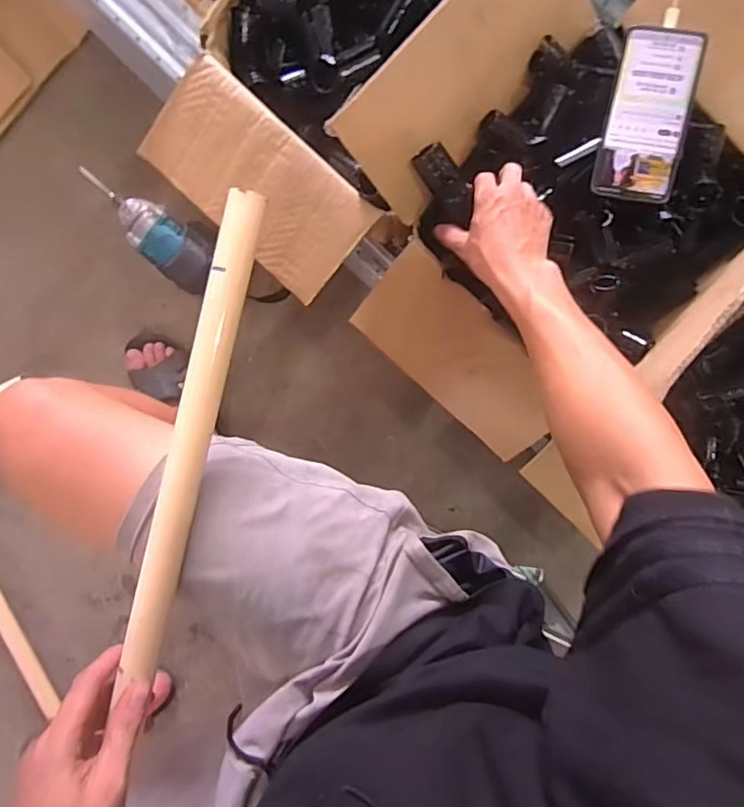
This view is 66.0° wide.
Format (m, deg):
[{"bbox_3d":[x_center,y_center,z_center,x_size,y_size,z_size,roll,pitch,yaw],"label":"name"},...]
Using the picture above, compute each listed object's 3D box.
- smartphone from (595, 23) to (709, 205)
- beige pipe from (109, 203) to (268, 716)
[{"bbox_3d":[0.273,-0.285,0.567,0.076,0.005,0.160,12,98,13],"label":"smartphone"},{"bbox_3d":[-0.129,0.025,0.416,0.026,0.022,0.351,14,92,0],"label":"beige pipe"}]

